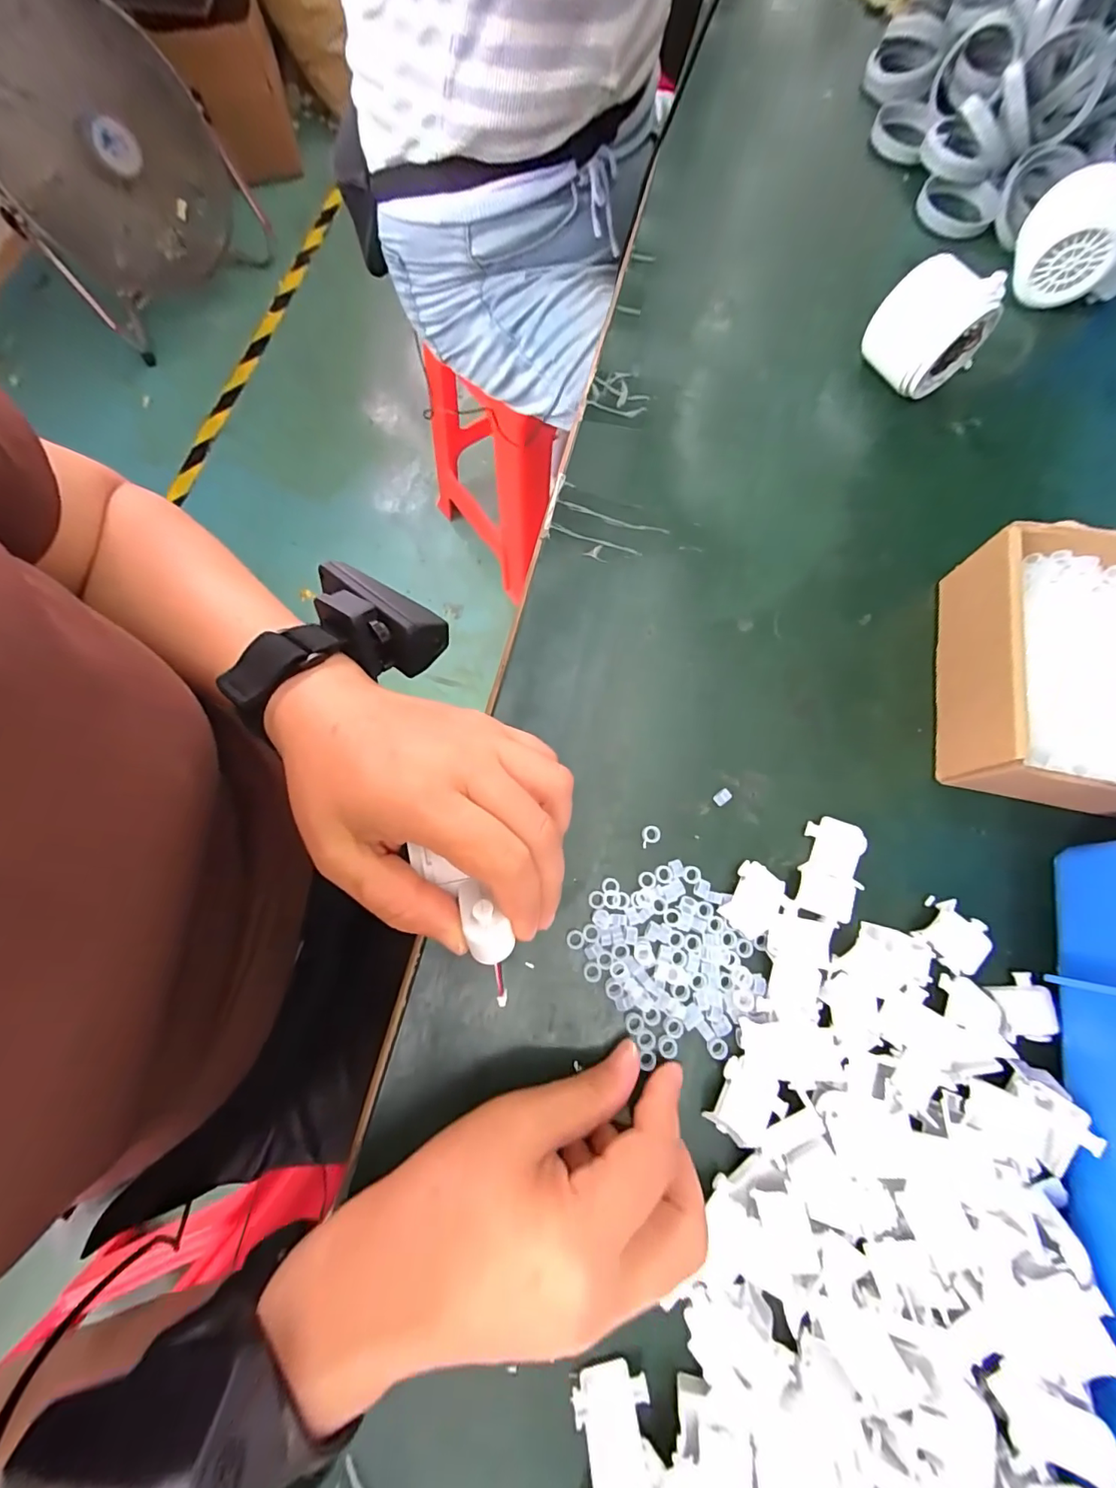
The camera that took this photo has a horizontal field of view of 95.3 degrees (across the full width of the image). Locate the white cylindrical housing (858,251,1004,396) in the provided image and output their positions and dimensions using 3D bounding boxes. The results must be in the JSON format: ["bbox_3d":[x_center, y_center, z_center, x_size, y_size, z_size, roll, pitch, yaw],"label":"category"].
[{"bbox_3d":[0.242,-0.271,0.329,0.054,0.066,0.052,-26,77,-8],"label":"white cylindrical housing"}]

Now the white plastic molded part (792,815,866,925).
[{"bbox_3d":[0.140,0.064,0.261,0.029,0.009,0.049,20,75,3],"label":"white plastic molded part"}]

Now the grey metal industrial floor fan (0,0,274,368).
[{"bbox_3d":[-0.935,-1.226,1.100,0.484,0.478,0.181,-41,80,-11],"label":"grey metal industrial floor fan"}]

